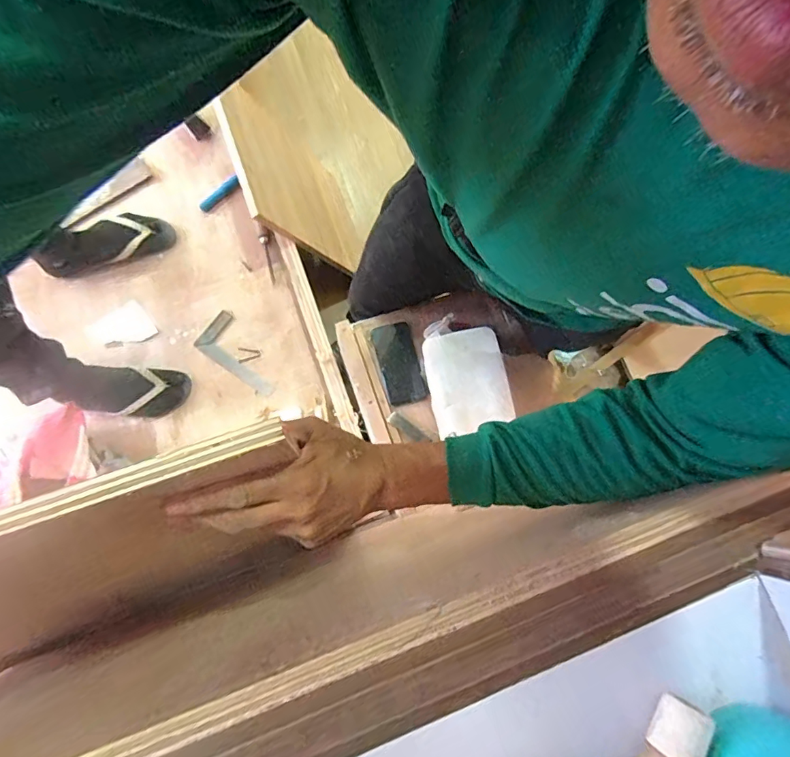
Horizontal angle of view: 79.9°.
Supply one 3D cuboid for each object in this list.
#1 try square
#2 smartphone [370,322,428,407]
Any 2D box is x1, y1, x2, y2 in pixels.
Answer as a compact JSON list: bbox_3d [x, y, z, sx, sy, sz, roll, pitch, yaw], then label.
[{"bbox_3d":[-0.338,-0.056,1.040,0.197,0.010,0.102,36,80,7],"label":"try square"},{"bbox_3d":[0.008,-0.030,0.907,0.075,0.016,0.157,-15,78,-3],"label":"smartphone"}]

